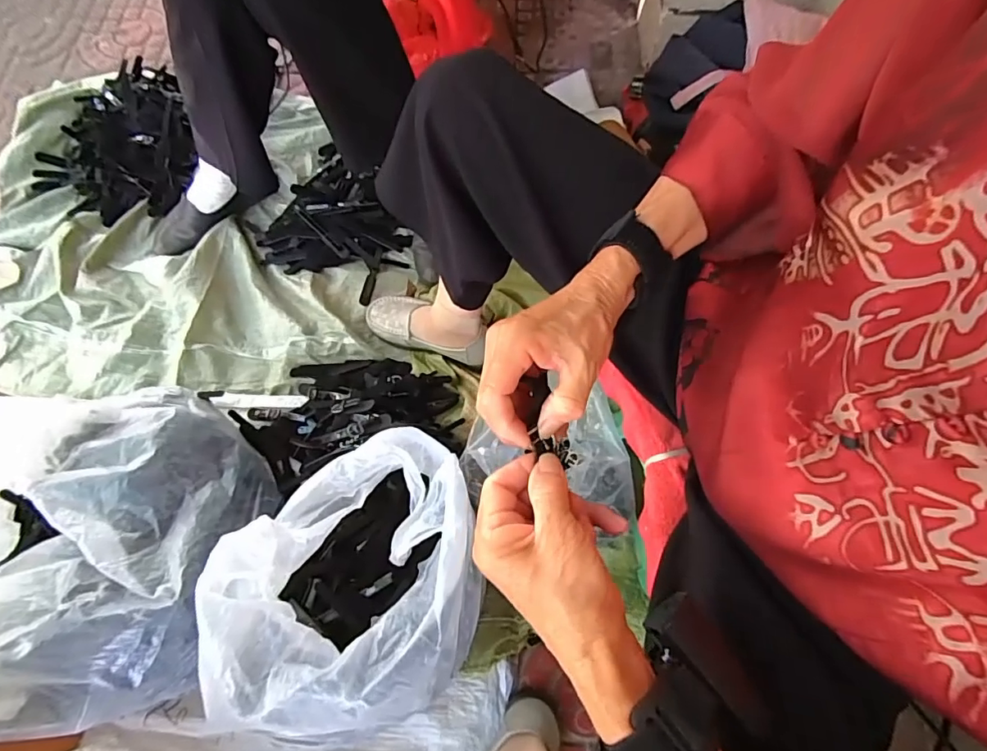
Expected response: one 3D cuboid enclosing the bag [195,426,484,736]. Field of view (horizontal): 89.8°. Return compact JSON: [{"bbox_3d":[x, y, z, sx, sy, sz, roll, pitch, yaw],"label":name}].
[{"bbox_3d":[-0.147,0.203,0.543,0.237,0.156,0.269,0,66,1],"label":"bag"}]

